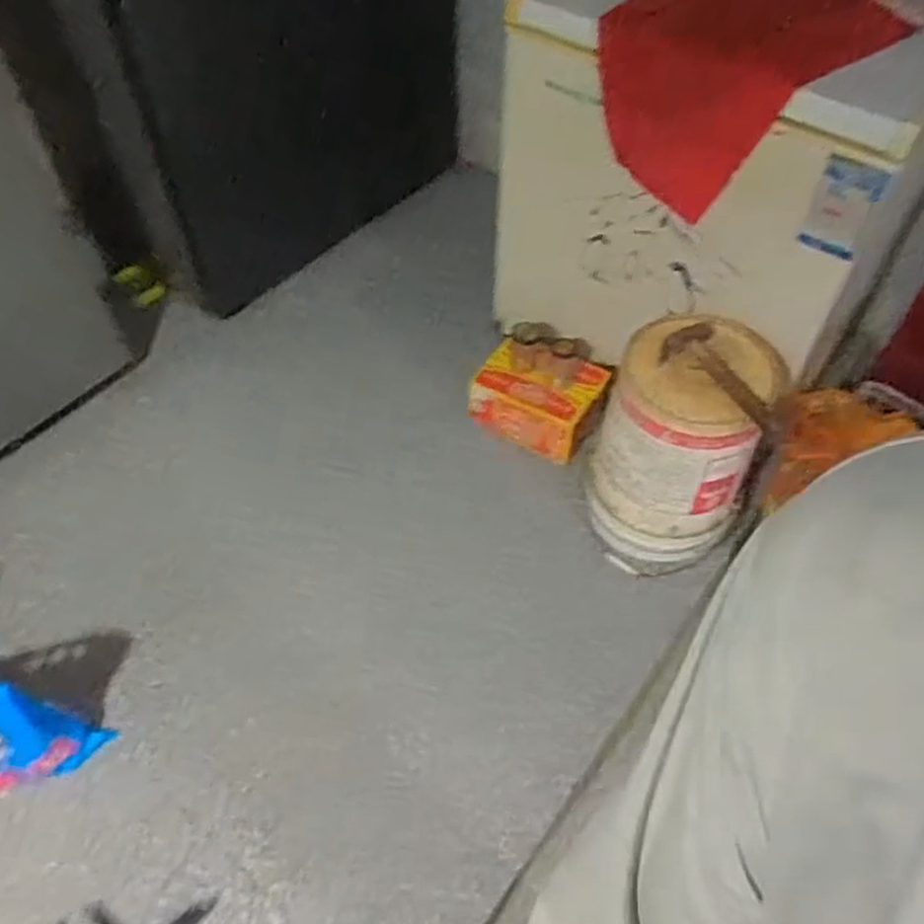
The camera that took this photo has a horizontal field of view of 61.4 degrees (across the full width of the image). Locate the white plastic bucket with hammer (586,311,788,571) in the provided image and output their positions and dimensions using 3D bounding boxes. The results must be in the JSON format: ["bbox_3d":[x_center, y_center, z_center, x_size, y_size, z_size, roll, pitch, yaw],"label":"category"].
[{"bbox_3d":[0.414,-0.019,1.519,0.279,0.474,0.301,1,55,-1],"label":"white plastic bucket with hammer"}]

